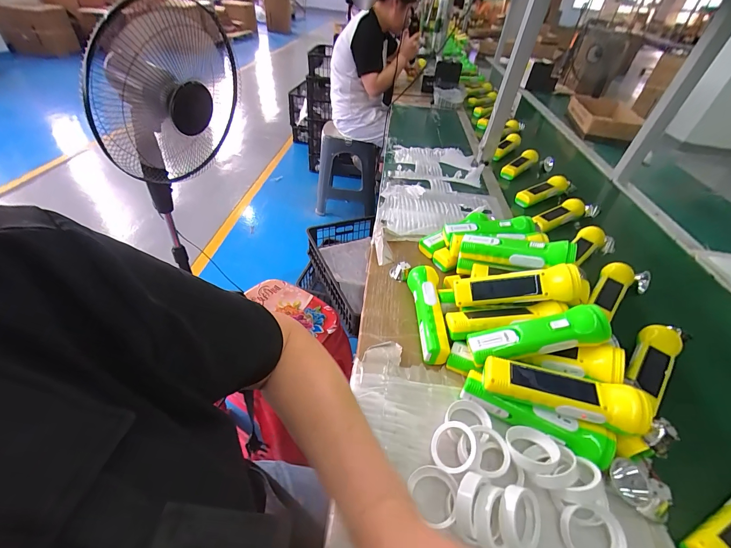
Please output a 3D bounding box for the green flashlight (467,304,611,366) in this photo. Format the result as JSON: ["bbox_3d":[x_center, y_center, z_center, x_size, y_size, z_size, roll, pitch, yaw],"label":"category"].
[{"bbox_3d":[0.214,0.078,0.405,0.161,0.033,0.045,-15,41,13],"label":"green flashlight"}]

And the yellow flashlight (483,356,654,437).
[{"bbox_3d":[0.217,0.129,0.356,0.155,0.042,0.044,18,43,12],"label":"yellow flashlight"}]

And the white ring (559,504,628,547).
[{"bbox_3d":[0.218,0.252,0.308,0.052,0.010,0.053,-12,61,22],"label":"white ring"}]

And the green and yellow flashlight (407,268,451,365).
[{"bbox_3d":[0.095,0.055,0.493,0.048,0.046,0.159,2,41,2],"label":"green and yellow flashlight"}]

